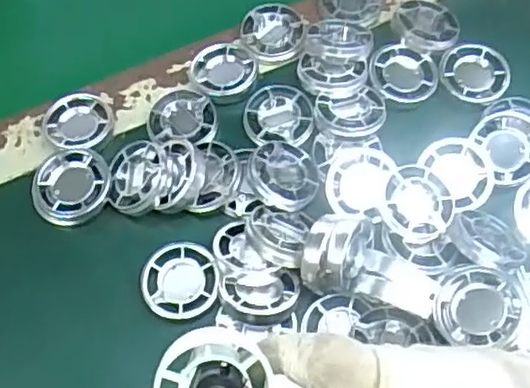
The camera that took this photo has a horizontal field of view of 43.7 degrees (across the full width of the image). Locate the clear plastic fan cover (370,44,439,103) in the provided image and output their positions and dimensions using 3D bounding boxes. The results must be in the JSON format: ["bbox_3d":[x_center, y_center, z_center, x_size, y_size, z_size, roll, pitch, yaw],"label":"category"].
[{"bbox_3d":[0.079,-0.069,0.378,0.038,0.011,0.034,5,66,3],"label":"clear plastic fan cover"}]

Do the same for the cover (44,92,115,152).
[{"bbox_3d":[-0.105,-0.040,0.377,0.039,0.011,0.036,35,71,15],"label":"cover"}]

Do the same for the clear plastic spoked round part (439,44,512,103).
[{"bbox_3d":[0.119,-0.068,0.374,0.038,0.011,0.033,18,67,9],"label":"clear plastic spoked round part"}]

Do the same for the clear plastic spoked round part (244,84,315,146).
[{"bbox_3d":[0.008,-0.043,0.370,0.037,0.009,0.035,0,66,1],"label":"clear plastic spoked round part"}]

